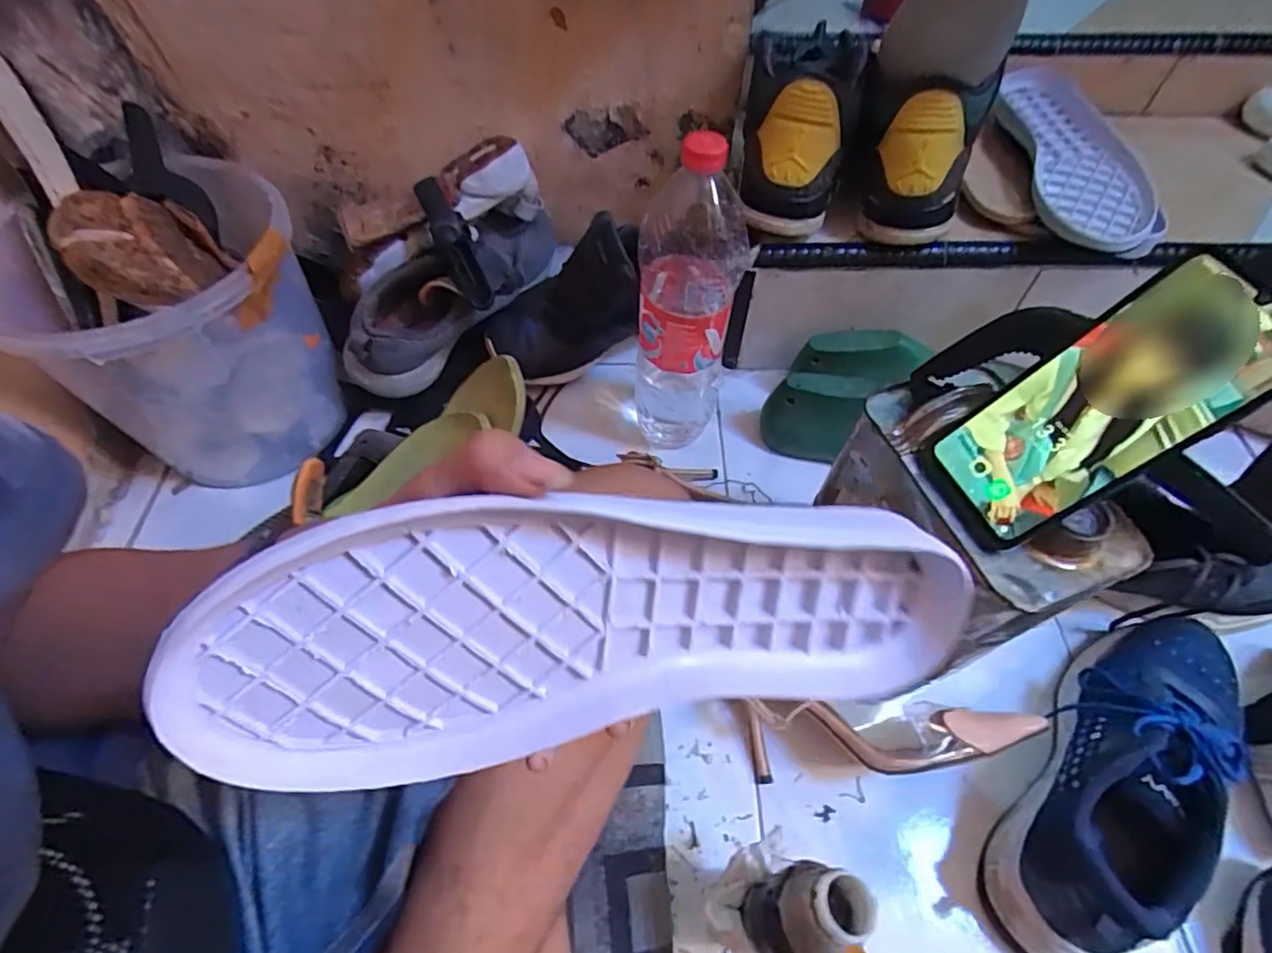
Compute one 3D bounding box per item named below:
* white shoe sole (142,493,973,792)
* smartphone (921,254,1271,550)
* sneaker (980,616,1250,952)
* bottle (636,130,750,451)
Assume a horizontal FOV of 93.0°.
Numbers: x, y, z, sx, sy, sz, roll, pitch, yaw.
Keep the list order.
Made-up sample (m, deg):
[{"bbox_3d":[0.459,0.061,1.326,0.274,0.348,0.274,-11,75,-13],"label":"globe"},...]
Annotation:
[{"bbox_3d":[-0.007,0.050,0.215,0.275,0.096,0.021,-6,18,-12],"label":"white shoe sole"},{"bbox_3d":[0.243,-0.034,0.323,0.009,0.168,0.074,3,53,-44],"label":"smartphone"},{"bbox_3d":[0.369,0.216,0.447,0.290,0.098,0.104,-36,65,-22],"label":"sneaker"},{"bbox_3d":[0.044,-0.139,0.564,0.084,0.339,0.076,4,57,2],"label":"bottle"}]

